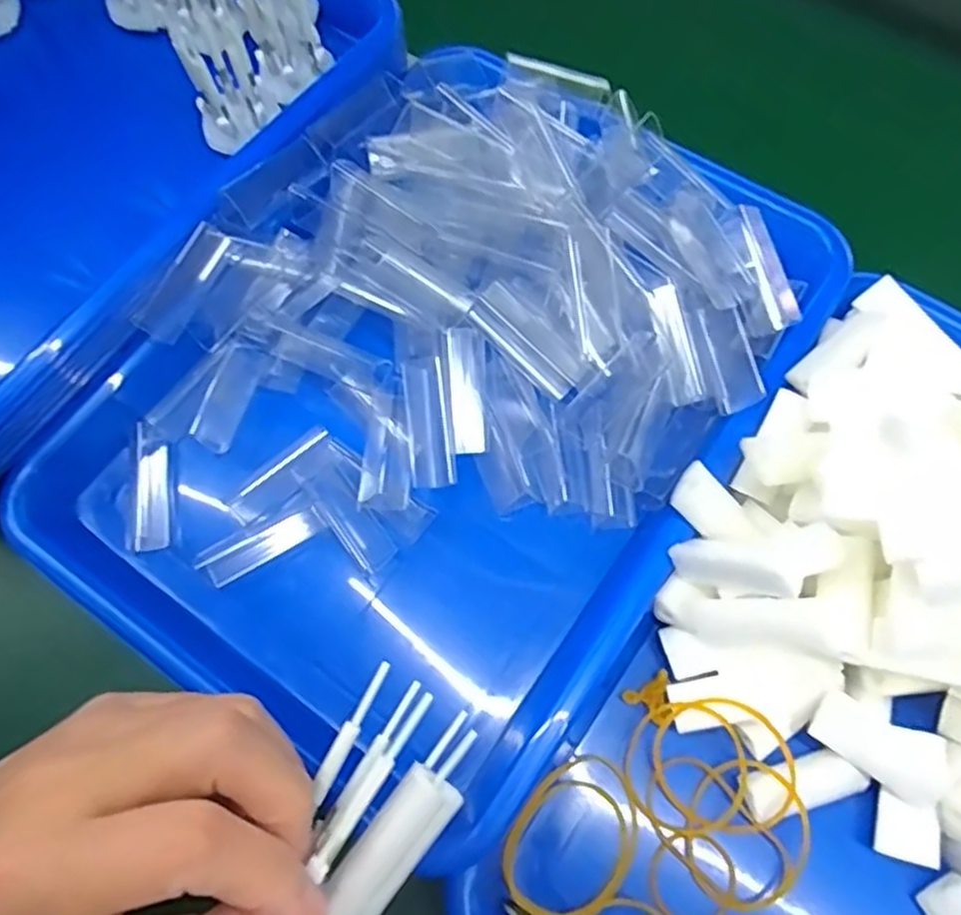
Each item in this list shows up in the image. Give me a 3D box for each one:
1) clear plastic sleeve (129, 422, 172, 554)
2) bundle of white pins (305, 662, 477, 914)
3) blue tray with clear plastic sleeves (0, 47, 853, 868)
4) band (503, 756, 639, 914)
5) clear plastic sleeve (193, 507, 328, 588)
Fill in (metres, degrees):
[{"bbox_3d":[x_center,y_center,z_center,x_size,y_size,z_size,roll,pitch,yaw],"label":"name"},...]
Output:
[{"bbox_3d":[-0.147,0.013,0.326,0.017,0.008,0.056,-6,69,-2],"label":"clear plastic sleeve"},{"bbox_3d":[-0.033,0.104,0.216,0.041,0.014,0.072,31,72,11],"label":"bundle of white pins"},{"bbox_3d":[-0.018,-0.036,0.324,0.243,0.053,0.318,34,73,13],"label":"blue tray with clear plastic sleeves"},{"bbox_3d":[0.036,0.145,0.278,0.044,0.004,0.059,38,74,14],"label":"band"},{"bbox_3d":[-0.096,0.037,0.319,0.054,0.006,0.016,-30,72,-11],"label":"clear plastic sleeve"}]

